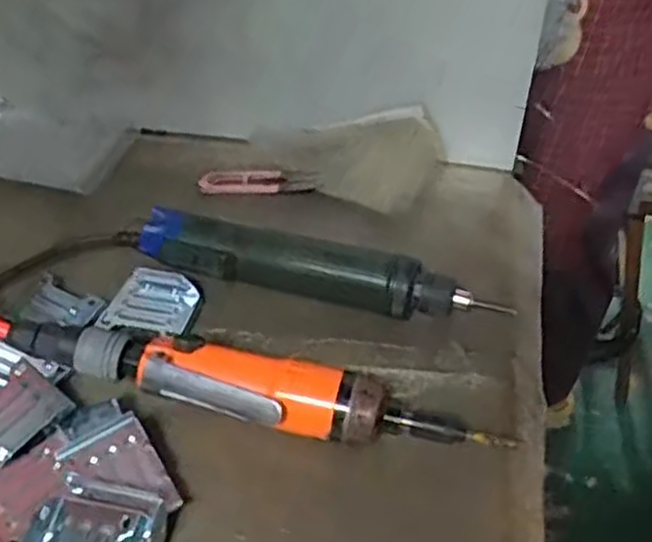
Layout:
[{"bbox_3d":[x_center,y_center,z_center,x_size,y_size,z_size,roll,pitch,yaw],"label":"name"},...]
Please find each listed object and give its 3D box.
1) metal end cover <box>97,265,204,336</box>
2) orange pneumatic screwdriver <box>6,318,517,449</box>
[{"bbox_3d":[-0.118,0.022,0.522,0.058,0.015,0.052,11,43,10],"label":"metal end cover"},{"bbox_3d":[-0.045,0.073,0.451,0.288,0.042,0.046,6,42,5],"label":"orange pneumatic screwdriver"}]

